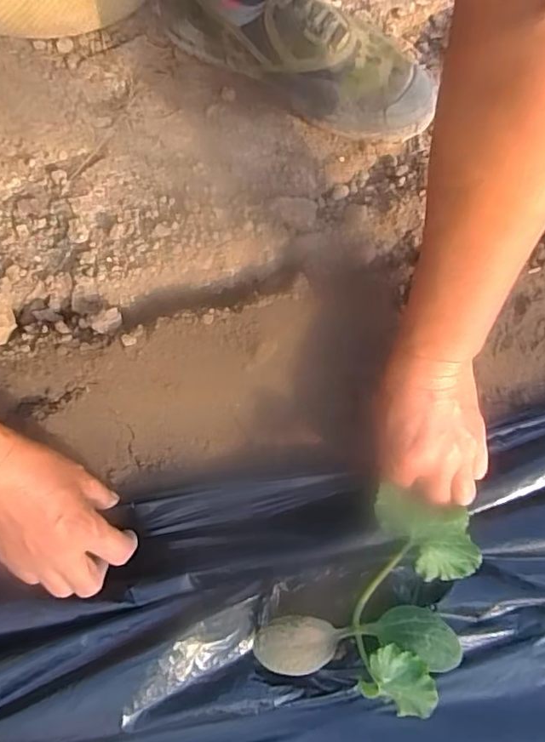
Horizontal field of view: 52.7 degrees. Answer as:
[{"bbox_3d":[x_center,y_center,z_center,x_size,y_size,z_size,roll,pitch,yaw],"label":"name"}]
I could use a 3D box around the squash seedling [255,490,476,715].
[{"bbox_3d":[0.069,0.153,0.383,0.129,0.058,0.135,-1,69,2],"label":"squash seedling"}]

